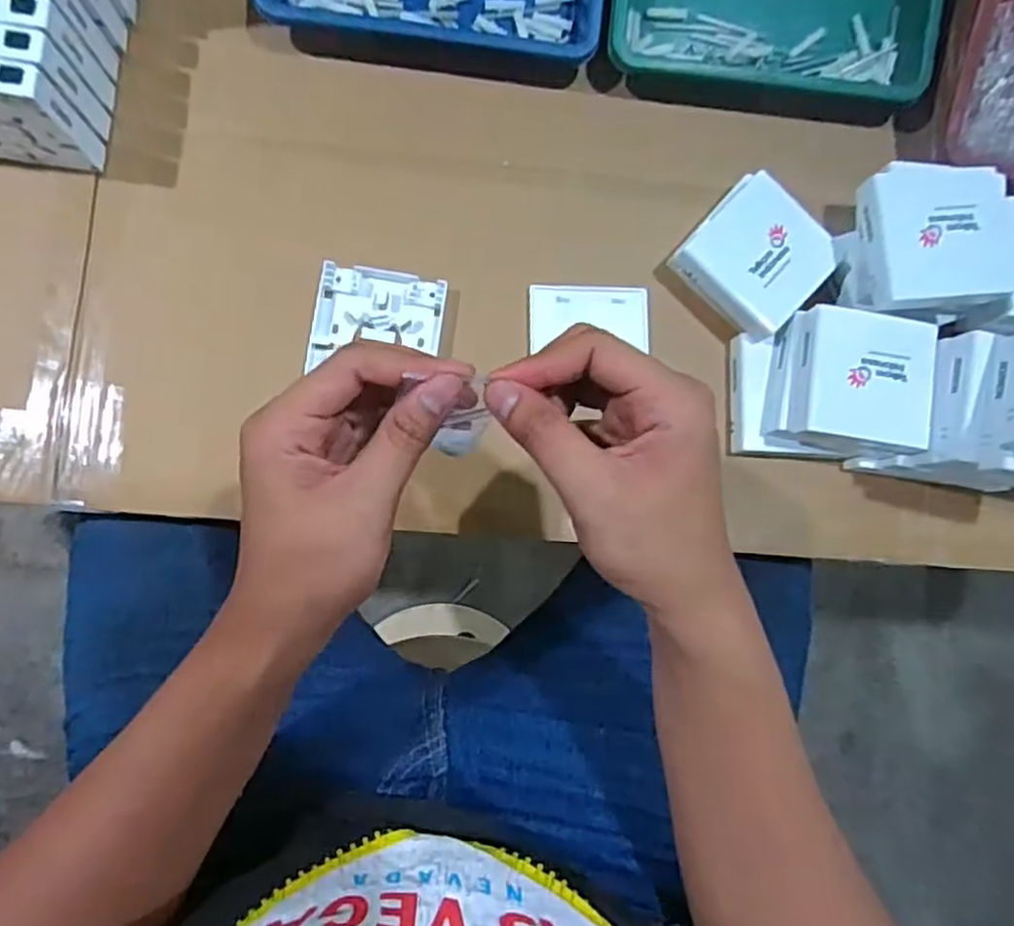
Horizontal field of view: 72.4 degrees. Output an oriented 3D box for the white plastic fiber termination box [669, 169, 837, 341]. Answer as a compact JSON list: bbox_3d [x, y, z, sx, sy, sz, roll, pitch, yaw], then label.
[{"bbox_3d":[0.174,-0.144,0.482,0.084,0.029,0.088,-44,91,-7],"label":"white plastic fiber termination box"}]

